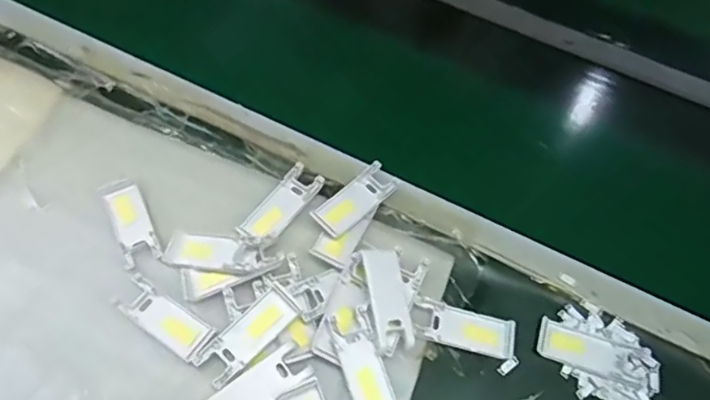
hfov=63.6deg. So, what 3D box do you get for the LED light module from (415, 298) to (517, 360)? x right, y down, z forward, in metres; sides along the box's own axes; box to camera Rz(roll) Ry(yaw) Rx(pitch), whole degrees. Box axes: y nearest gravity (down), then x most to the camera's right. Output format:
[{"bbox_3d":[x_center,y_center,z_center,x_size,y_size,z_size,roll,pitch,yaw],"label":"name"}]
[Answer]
[{"bbox_3d":[0.112,0.129,0.574,0.100,0.010,0.039,11,60,4],"label":"LED light module"}]

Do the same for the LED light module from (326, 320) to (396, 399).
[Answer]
[{"bbox_3d":[0.008,0.158,0.532,0.037,0.009,0.097,-20,63,-14],"label":"LED light module"}]

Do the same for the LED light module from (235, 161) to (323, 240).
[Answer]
[{"bbox_3d":[-0.080,0.005,0.616,0.040,0.014,0.102,34,64,16],"label":"LED light module"}]

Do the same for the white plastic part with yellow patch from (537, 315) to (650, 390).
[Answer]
[{"bbox_3d":[0.235,0.152,0.570,0.102,0.005,0.039,19,61,8],"label":"white plastic part with yellow patch"}]

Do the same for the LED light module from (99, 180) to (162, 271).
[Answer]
[{"bbox_3d":[-0.237,0.023,0.605,0.037,0.006,0.103,-23,64,-15],"label":"LED light module"}]

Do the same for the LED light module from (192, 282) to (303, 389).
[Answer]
[{"bbox_3d":[-0.099,0.127,0.540,0.038,0.011,0.104,41,66,19],"label":"LED light module"}]

